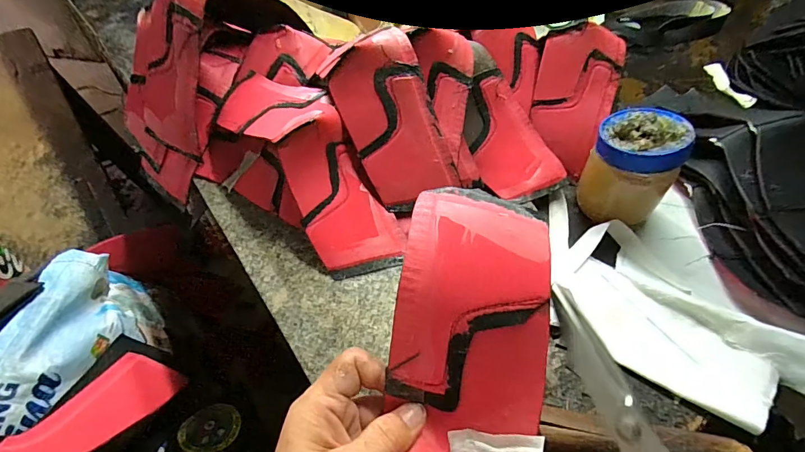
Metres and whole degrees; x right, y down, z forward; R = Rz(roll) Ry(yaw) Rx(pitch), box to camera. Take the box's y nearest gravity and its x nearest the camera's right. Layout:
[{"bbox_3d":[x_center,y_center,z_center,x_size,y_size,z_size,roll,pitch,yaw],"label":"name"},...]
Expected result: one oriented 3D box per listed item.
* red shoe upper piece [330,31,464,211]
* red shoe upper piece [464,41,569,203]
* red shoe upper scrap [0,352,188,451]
[{"bbox_3d":[-0.008,-0.094,0.380,0.078,0.151,0.010,-23,10,-2],"label":"red shoe upper piece"},{"bbox_3d":[0.100,-0.097,0.422,0.079,0.022,0.161,-34,90,-12],"label":"red shoe upper piece"},{"bbox_3d":[-0.315,0.197,0.420,0.069,0.016,0.182,43,30,-1],"label":"red shoe upper scrap"}]

